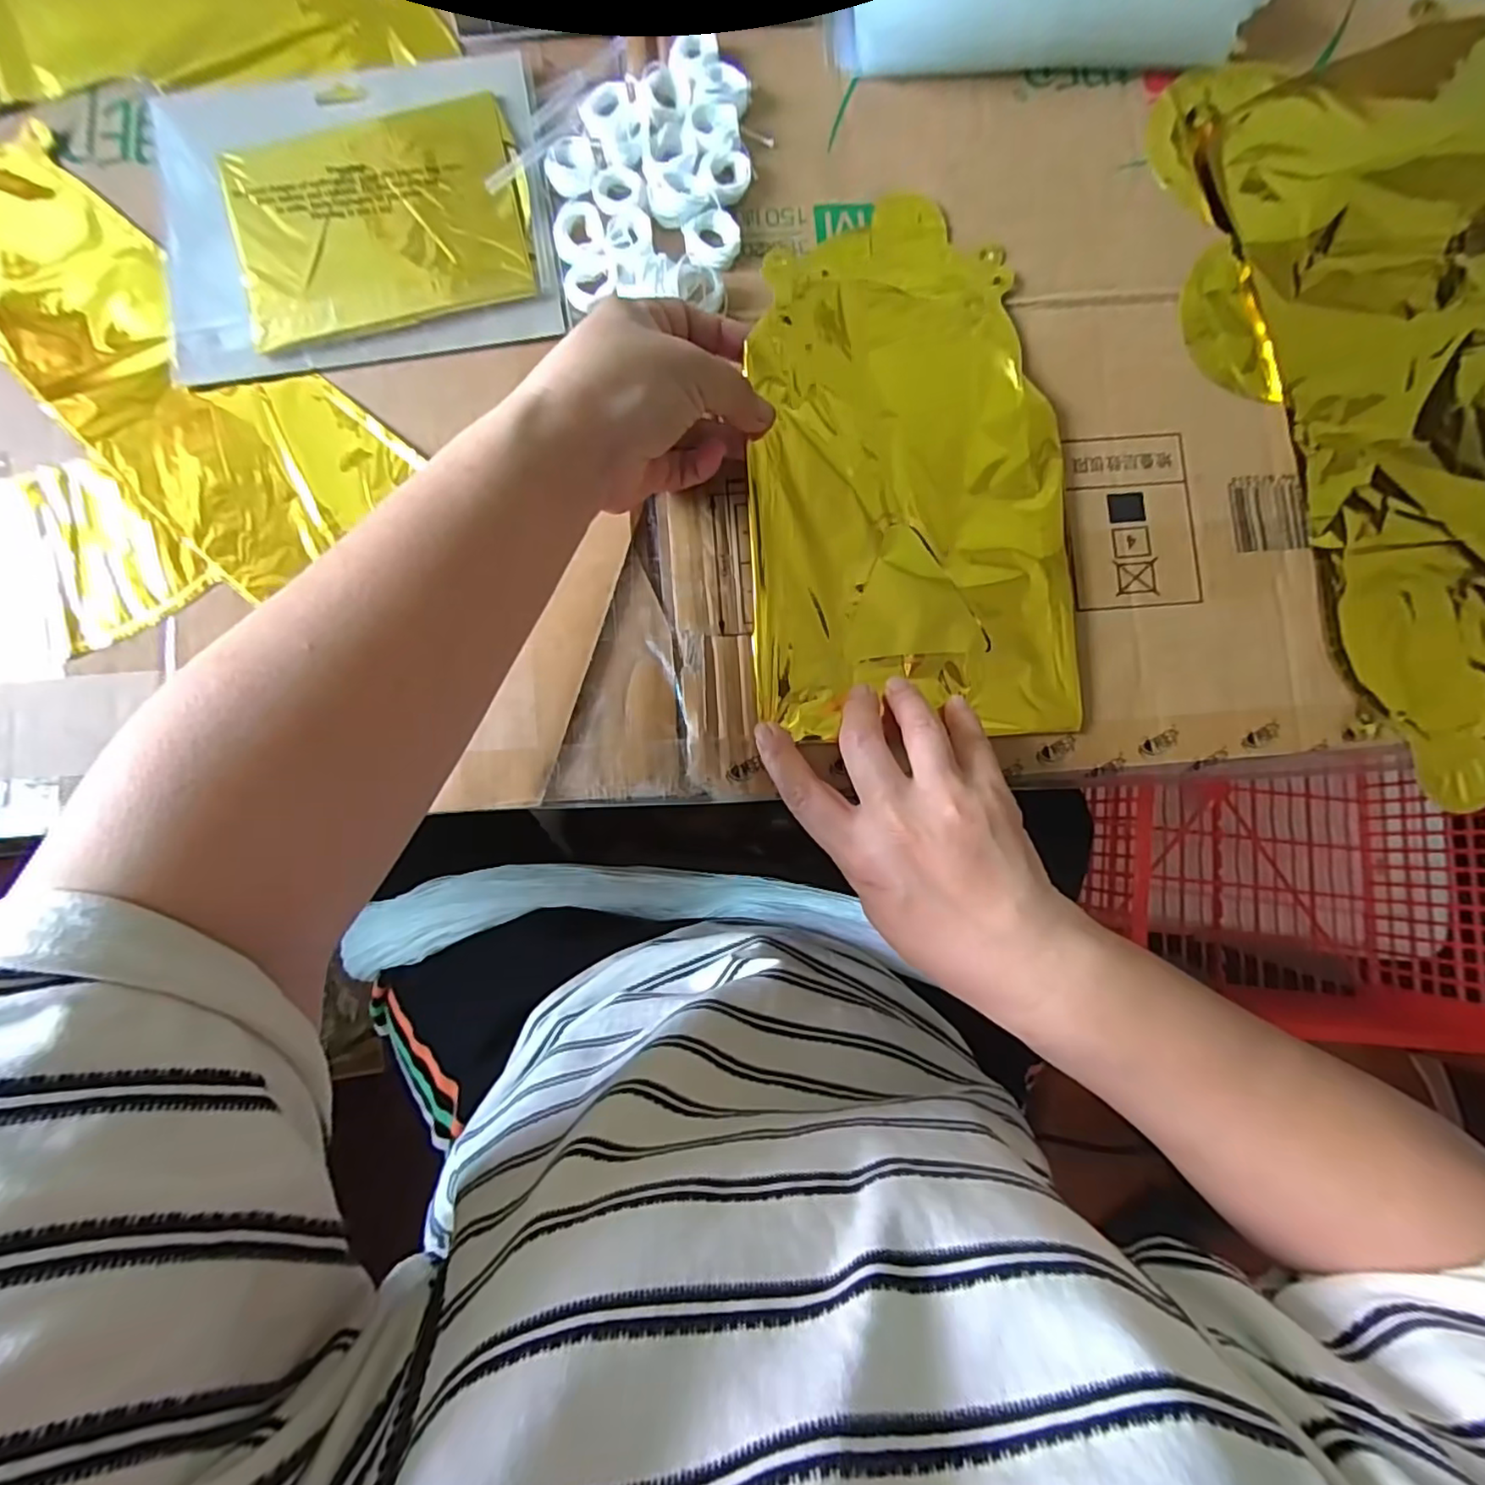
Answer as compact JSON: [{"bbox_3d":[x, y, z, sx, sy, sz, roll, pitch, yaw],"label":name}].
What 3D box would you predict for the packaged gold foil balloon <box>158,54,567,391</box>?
[{"bbox_3d":[-0.201,-0.275,0.330,0.197,0.015,0.168,-10,84,-1],"label":"packaged gold foil balloon"}]

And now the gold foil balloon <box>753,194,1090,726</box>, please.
[{"bbox_3d":[0.082,-0.143,0.316,0.155,0.032,0.270,-2,84,0],"label":"gold foil balloon"}]

